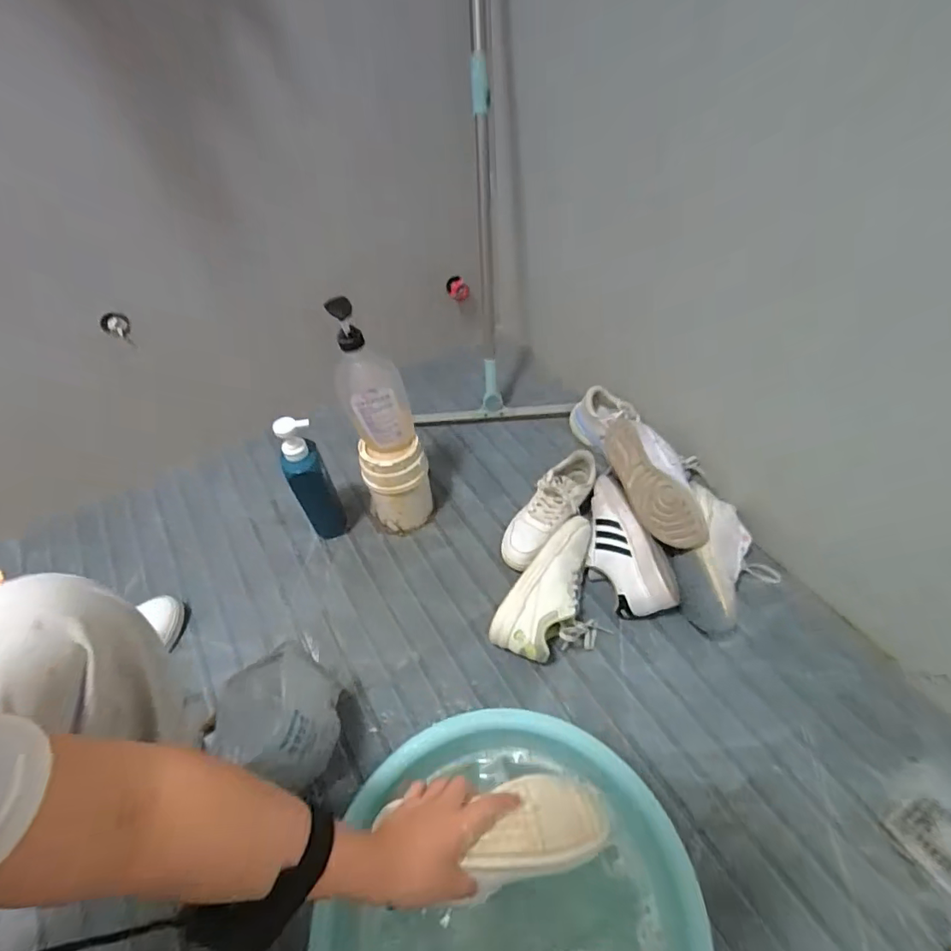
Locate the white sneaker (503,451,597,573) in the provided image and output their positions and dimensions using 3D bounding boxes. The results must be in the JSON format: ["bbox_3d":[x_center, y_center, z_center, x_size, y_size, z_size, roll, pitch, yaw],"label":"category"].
[{"bbox_3d":[0.132,0.061,0.874,0.242,0.087,0.091,-40,59,-23],"label":"white sneaker"}]

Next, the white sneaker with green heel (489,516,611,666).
[{"bbox_3d":[0.140,0.185,0.774,0.136,0.081,0.240,28,59,22],"label":"white sneaker with green heel"}]

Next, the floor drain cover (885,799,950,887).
[{"bbox_3d":[0.563,0.443,0.604,0.075,0.004,0.076,-24,46,-8],"label":"floor drain cover"}]

